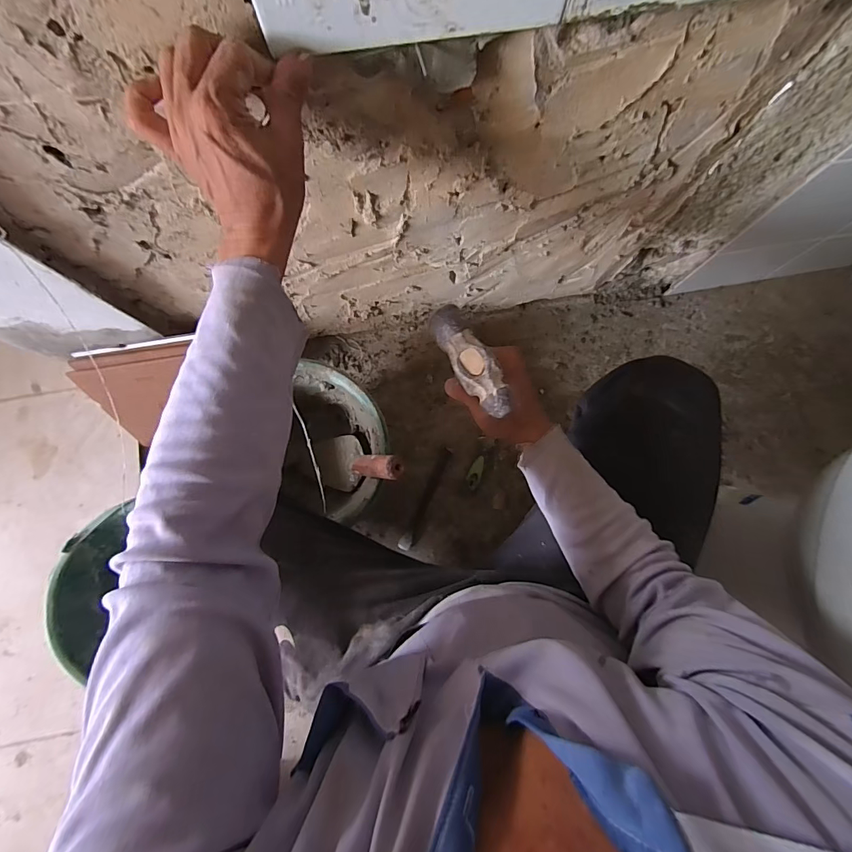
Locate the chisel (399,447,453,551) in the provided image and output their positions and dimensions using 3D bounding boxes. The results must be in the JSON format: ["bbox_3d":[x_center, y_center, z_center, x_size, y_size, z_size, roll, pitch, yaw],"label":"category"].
[{"bbox_3d":[-0.001,0.137,0.771,0.021,0.013,0.204,24,82,3],"label":"chisel"}]

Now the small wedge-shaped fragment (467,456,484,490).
[{"bbox_3d":[0.094,0.087,0.761,0.026,0.021,0.061,21,82,2],"label":"small wedge-shaped fragment"}]

